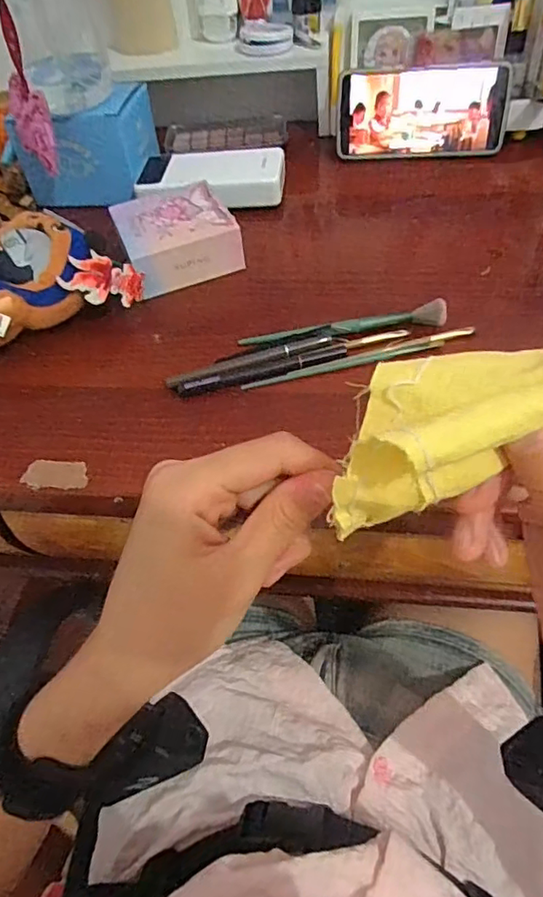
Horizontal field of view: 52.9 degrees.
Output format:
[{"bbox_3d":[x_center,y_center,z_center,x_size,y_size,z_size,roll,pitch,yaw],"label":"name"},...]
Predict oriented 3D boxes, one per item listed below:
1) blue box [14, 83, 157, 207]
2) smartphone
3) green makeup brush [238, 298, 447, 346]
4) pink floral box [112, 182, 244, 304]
[{"bbox_3d":[-0.189,-0.315,0.563,0.120,0.085,0.099,5,53,10],"label":"blue box"},{"bbox_3d":[0.153,-0.342,0.557,0.167,0.079,0.009,3,31,8],"label":"smartphone"},{"bbox_3d":[0.054,-0.092,0.412,0.155,0.013,0.016,-7,52,1],"label":"green makeup brush"},{"bbox_3d":[-0.085,-0.187,0.490,0.094,0.044,0.098,-22,53,-11],"label":"pink floral box"}]

